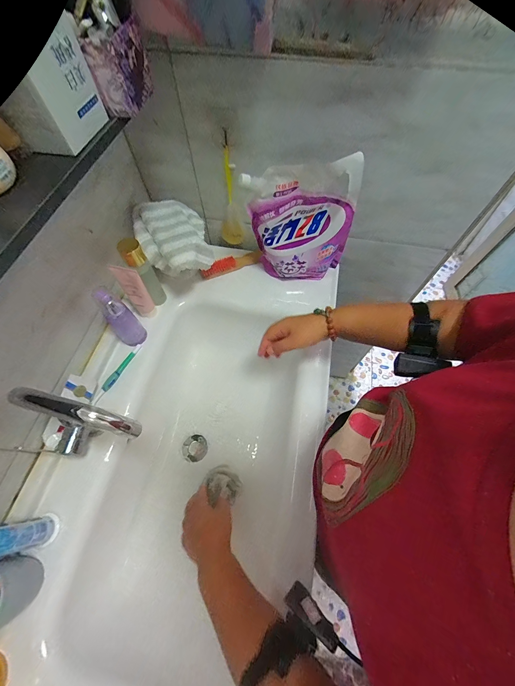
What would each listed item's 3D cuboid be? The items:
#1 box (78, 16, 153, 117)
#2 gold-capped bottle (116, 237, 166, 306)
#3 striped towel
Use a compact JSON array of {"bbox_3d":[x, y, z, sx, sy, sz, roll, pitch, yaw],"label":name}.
[{"bbox_3d":[-0.172,-0.355,0.341,0.041,0.068,0.094,4,63,3],"label":"box"},{"bbox_3d":[-0.236,-0.140,0.564,0.042,0.170,0.038,-35,67,-16],"label":"gold-capped bottle"},{"bbox_3d":[-0.183,-0.228,0.595,0.147,0.080,0.190,-28,66,-13],"label":"striped towel"}]

